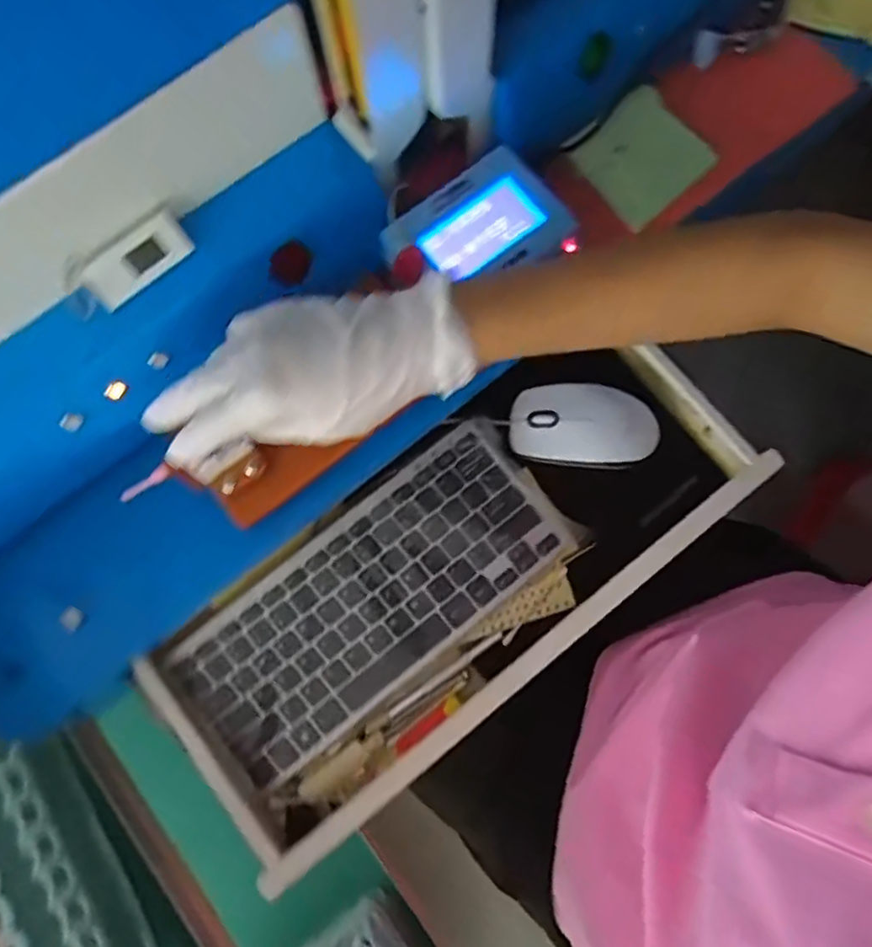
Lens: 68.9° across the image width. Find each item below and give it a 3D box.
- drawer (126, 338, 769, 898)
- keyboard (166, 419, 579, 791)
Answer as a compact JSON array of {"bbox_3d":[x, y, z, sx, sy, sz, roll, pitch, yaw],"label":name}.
[{"bbox_3d":[0.014,0.068,0.453,0.414,0.047,0.205,-38,80,-6],"label":"drawer"},{"bbox_3d":[-0.045,0.089,0.457,0.284,0.017,0.116,-38,80,-6],"label":"keyboard"}]

